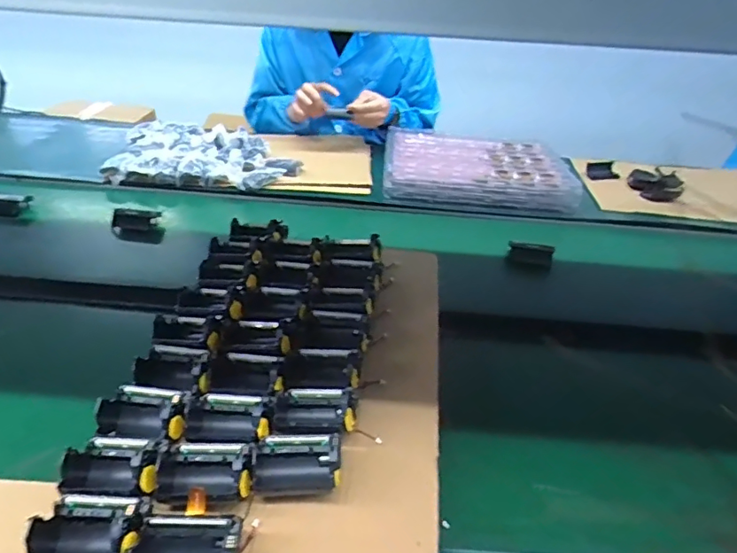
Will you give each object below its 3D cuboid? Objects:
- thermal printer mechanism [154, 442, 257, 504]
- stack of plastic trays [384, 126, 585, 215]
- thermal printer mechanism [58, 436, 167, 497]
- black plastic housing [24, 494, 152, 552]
[{"bbox_3d":[-0.133,0.156,0.423,0.081,0.037,0.053,5,35,0],"label":"thermal printer mechanism"},{"bbox_3d":[0.227,-0.237,1.109,0.386,0.051,0.316,9,35,5],"label":"stack of plastic trays"},{"bbox_3d":[-0.207,0.149,0.420,0.081,0.035,0.060,4,35,-2],"label":"thermal printer mechanism"},{"bbox_3d":[-0.202,0.186,0.377,0.075,0.038,0.057,4,35,-3],"label":"black plastic housing"}]

